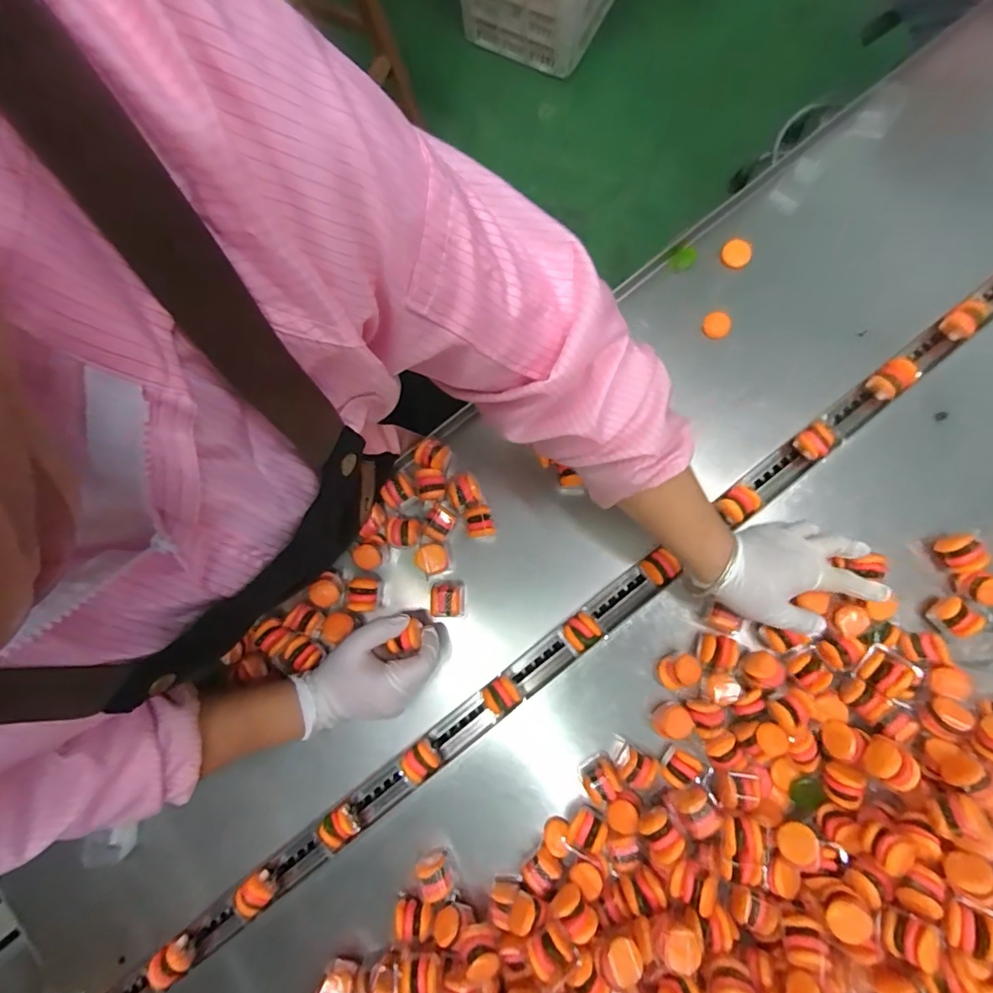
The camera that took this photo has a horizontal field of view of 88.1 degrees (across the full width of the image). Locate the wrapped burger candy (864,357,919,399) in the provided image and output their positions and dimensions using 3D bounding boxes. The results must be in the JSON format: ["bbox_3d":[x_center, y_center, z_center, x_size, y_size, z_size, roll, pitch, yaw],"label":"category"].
[{"bbox_3d":[0.403,-0.120,0.523,0.028,0.033,0.031,-33,81,-7],"label":"wrapped burger candy"}]

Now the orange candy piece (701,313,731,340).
[{"bbox_3d":[0.232,-0.180,0.540,0.027,0.007,0.030,22,79,3],"label":"orange candy piece"}]

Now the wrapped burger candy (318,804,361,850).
[{"bbox_3d":[-0.154,0.326,0.508,0.036,0.029,0.029,-35,81,-7],"label":"wrapped burger candy"}]

